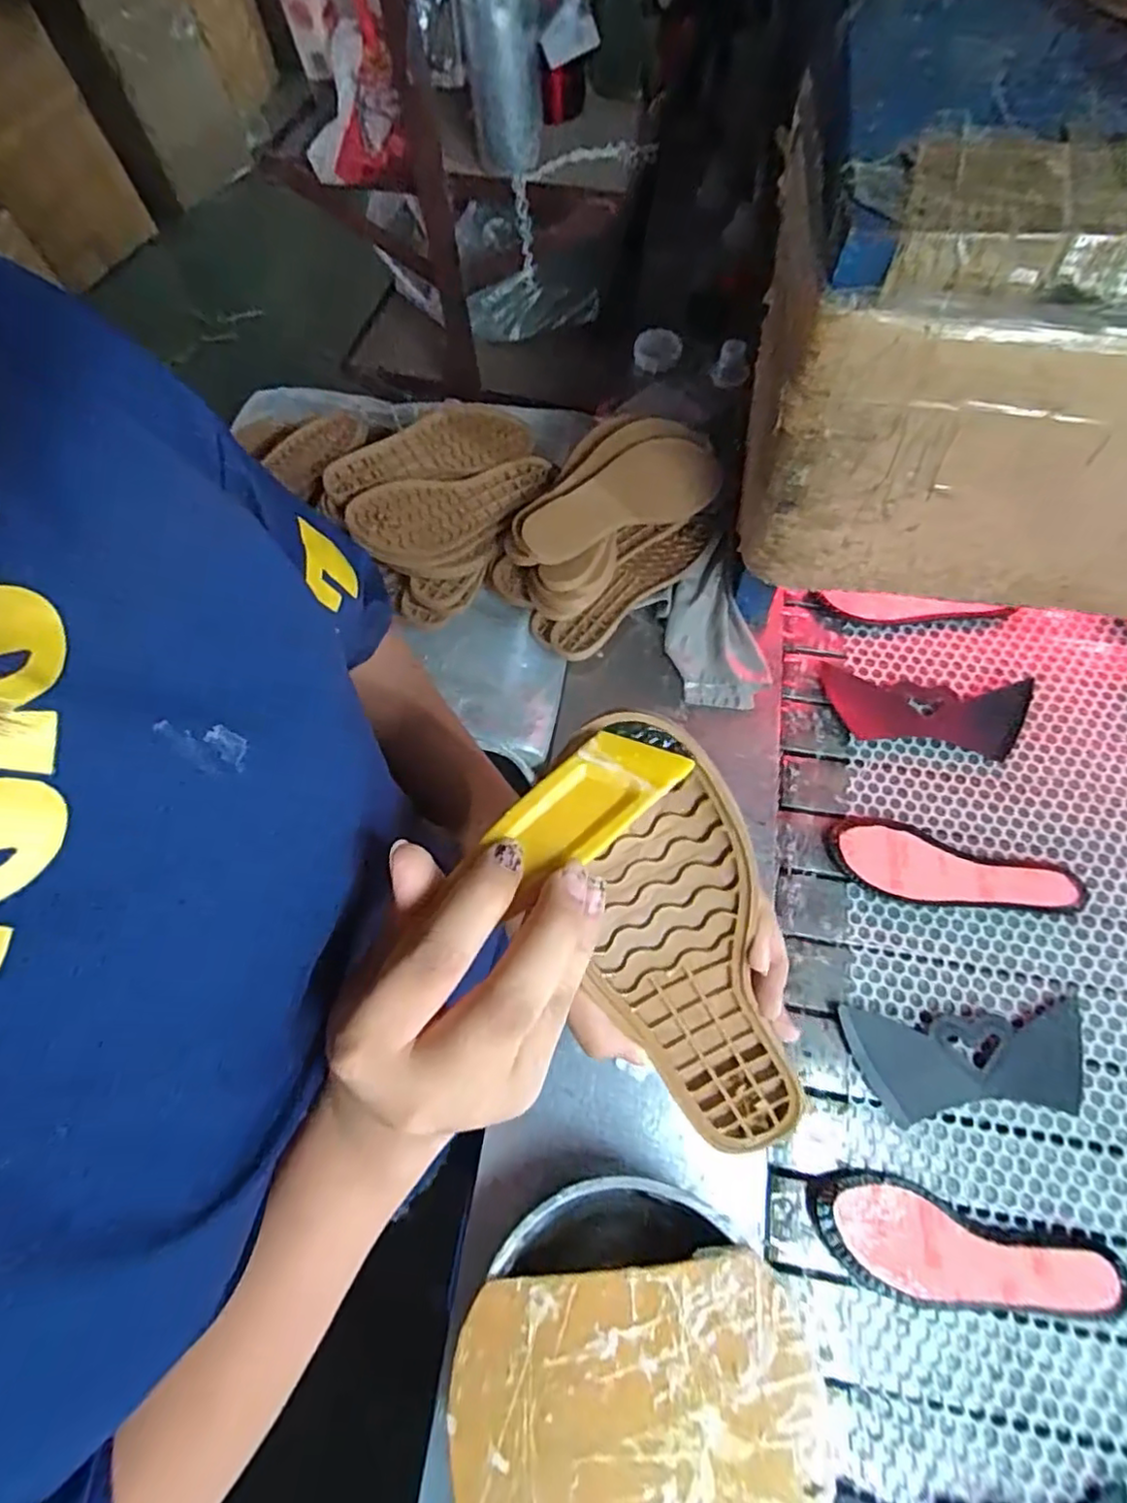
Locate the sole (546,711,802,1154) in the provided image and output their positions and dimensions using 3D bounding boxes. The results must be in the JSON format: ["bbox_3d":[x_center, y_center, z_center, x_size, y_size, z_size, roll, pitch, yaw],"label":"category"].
[{"bbox_3d":[0.053,0.097,0.281,0.071,0.240,0.016,-18,23,-5],"label":"sole"}]

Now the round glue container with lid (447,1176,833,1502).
[{"bbox_3d":[0.047,0.442,0.444,0.232,0.063,0.234,-1,67,2],"label":"round glue container with lid"}]

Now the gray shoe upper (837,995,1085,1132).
[{"bbox_3d":[0.369,0.272,0.574,0.208,0.011,0.100,-9,67,-1],"label":"gray shoe upper"}]

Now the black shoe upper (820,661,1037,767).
[{"bbox_3d":[0.405,-0.045,0.716,0.219,0.008,0.090,8,68,6],"label":"black shoe upper"}]

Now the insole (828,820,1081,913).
[{"bbox_3d":[0.384,0.122,0.636,0.230,0.011,0.074,16,69,9],"label":"insole"}]

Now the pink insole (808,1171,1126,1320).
[{"bbox_3d":[0.327,0.404,0.518,0.240,0.017,0.082,7,68,6],"label":"pink insole"}]

